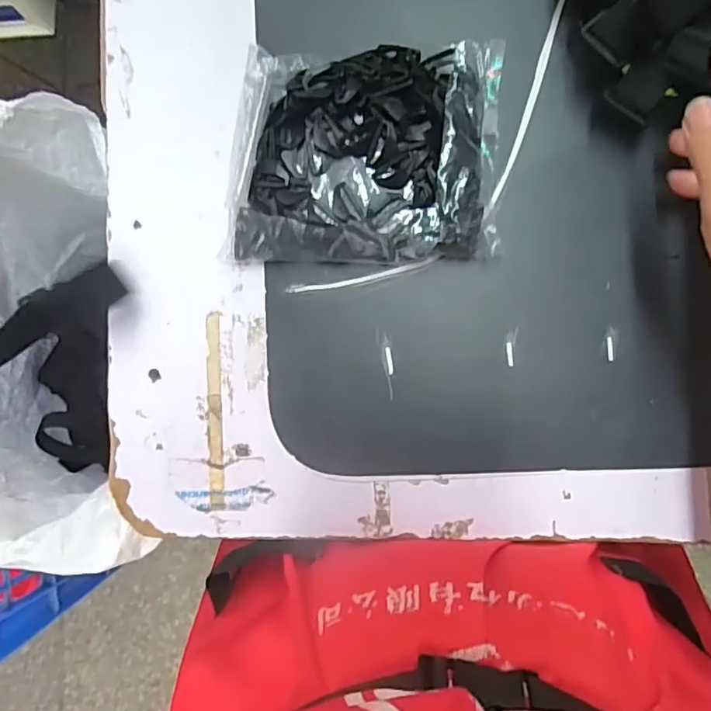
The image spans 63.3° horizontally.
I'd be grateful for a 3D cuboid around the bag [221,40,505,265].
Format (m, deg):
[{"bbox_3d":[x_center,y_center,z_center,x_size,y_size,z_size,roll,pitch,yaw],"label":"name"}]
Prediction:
[{"bbox_3d":[0.005,-0.130,0.373,0.168,0.029,0.134,1,89,5],"label":"bag"}]

